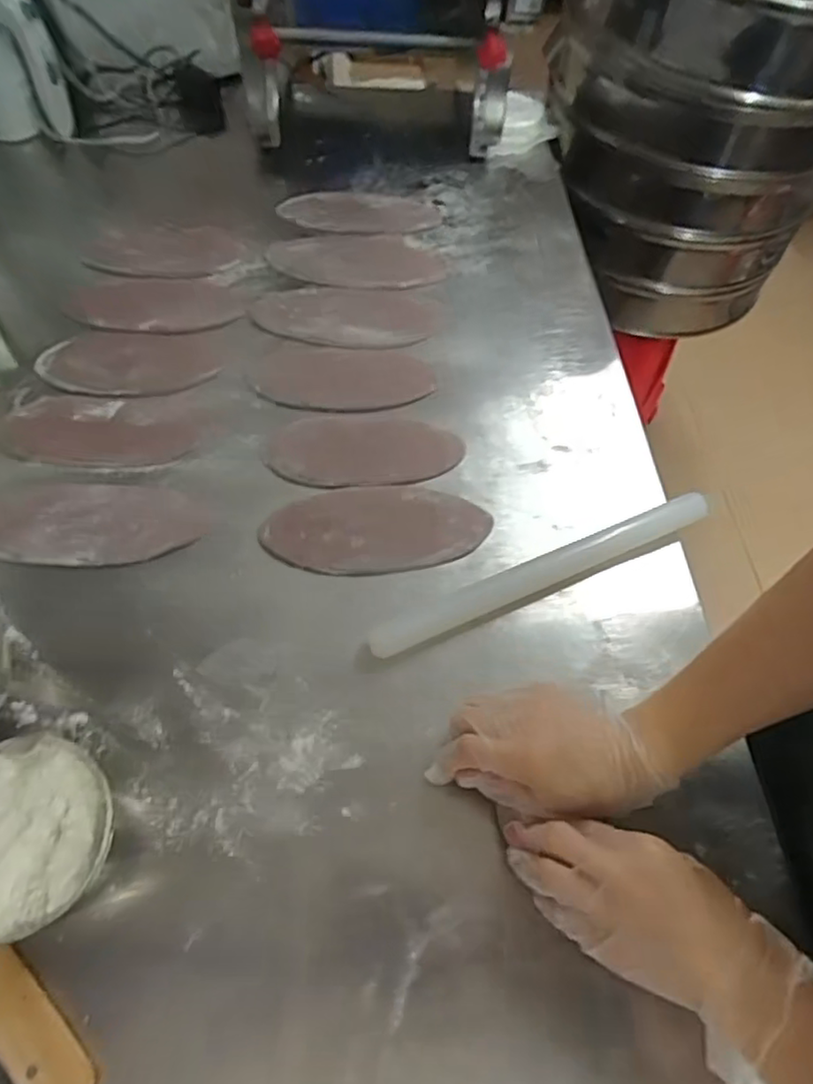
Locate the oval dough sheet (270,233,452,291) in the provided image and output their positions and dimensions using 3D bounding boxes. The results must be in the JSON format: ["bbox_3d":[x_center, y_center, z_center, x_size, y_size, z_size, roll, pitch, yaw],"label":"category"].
[{"bbox_3d":[-0.058,-0.334,0.764,0.202,0.005,0.103,-2,58,-6],"label":"oval dough sheet"}]

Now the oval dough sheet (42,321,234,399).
[{"bbox_3d":[-0.269,-0.186,0.653,0.186,0.008,0.091,-7,59,-9],"label":"oval dough sheet"}]

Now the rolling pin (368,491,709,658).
[{"bbox_3d":[0.118,0.022,0.540,0.318,0.024,0.028,-21,62,-16],"label":"rolling pin"}]

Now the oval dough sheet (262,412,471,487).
[{"bbox_3d":[-0.039,-0.090,0.612,0.181,0.004,0.090,-4,58,-7],"label":"oval dough sheet"}]

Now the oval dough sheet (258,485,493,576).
[{"bbox_3d":[-0.026,-0.013,0.564,0.193,0.005,0.085,-4,58,-7],"label":"oval dough sheet"}]

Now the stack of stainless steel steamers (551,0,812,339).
[{"bbox_3d":[0.479,-0.713,1.086,0.455,0.517,0.466,19,59,9],"label":"stack of stainless steel steamers"}]

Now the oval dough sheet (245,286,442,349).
[{"bbox_3d":[-0.061,-0.249,0.714,0.208,0.007,0.096,-4,58,-7],"label":"oval dough sheet"}]

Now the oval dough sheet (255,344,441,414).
[{"bbox_3d":[-0.063,-0.170,0.661,0.178,0.004,0.088,2,58,-3],"label":"oval dough sheet"}]

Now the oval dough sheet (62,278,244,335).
[{"bbox_3d":[-0.270,-0.259,0.691,0.175,0.009,0.088,0,58,-4],"label":"oval dough sheet"}]

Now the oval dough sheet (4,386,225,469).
[{"bbox_3d":[-0.275,-0.110,0.607,0.188,0.009,0.091,-3,58,-6],"label":"oval dough sheet"}]

